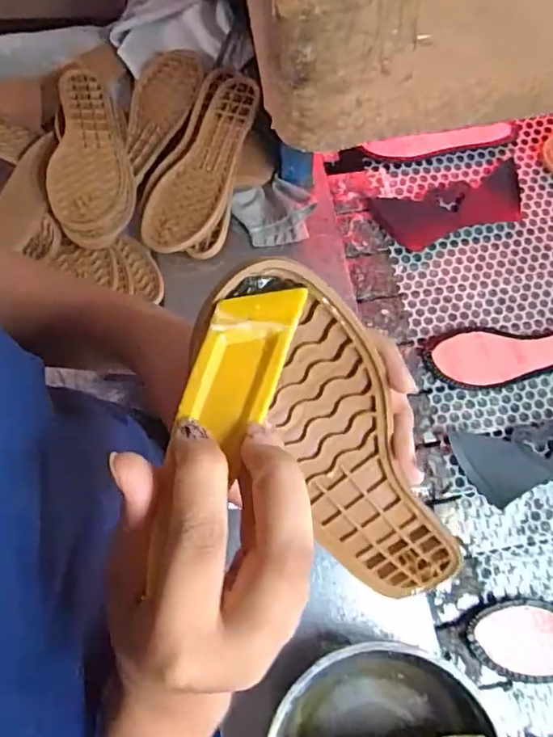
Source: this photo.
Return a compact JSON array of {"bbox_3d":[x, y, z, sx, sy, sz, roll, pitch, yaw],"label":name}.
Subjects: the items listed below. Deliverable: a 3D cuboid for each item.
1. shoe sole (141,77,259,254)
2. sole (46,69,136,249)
[{"bbox_3d":[-0.089,-0.254,0.676,0.098,0.042,0.244,29,76,8],"label":"shoe sole"},{"bbox_3d":[-0.226,-0.263,0.658,0.089,0.029,0.255,-8,74,-2],"label":"sole"}]

